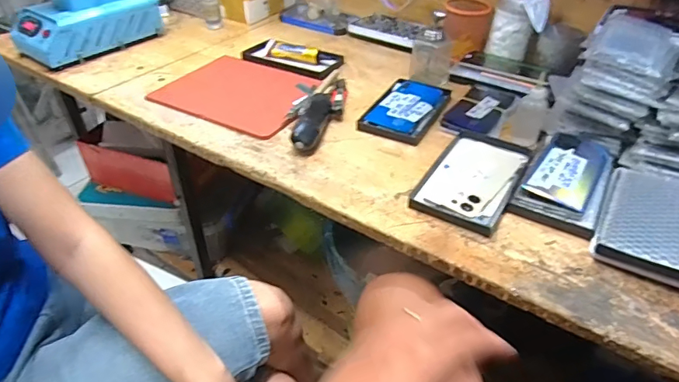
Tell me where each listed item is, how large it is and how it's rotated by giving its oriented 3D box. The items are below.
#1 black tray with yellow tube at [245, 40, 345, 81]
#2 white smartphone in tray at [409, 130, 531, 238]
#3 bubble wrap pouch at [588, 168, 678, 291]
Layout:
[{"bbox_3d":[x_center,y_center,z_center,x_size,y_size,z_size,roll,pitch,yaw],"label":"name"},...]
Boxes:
[{"bbox_3d":[-0.090,-0.256,0.882,0.178,0.023,0.102,17,42,19],"label":"black tray with yellow tube"},{"bbox_3d":[0.178,-0.021,0.615,0.110,0.016,0.200,22,44,24],"label":"white smartphone in tray"},{"bbox_3d":[0.361,0.028,0.533,0.101,0.021,0.190,22,44,24],"label":"bubble wrap pouch"}]

